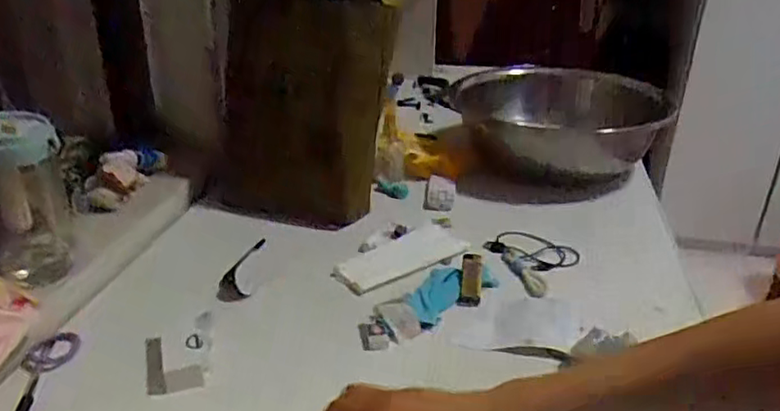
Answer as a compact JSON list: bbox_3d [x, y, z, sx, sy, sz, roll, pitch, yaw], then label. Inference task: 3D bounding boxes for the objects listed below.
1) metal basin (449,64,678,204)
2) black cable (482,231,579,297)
[{"bbox_3d":[0.312,-0.157,1.131,0.372,0.137,0.399,-1,29,1],"label":"metal basin"},{"bbox_3d":[0.175,0.066,0.814,0.108,0.012,0.114,20,36,34],"label":"black cable"}]

